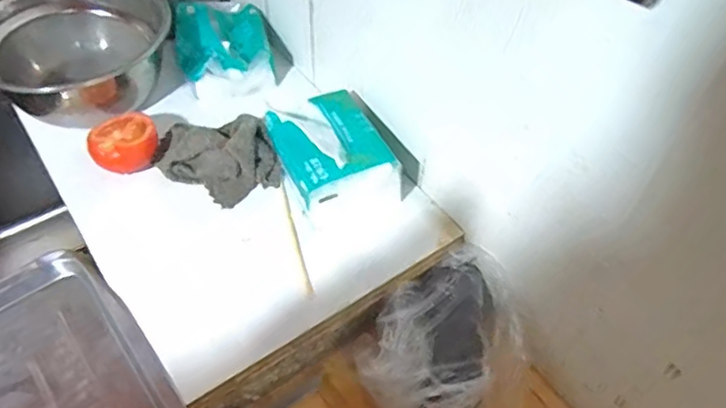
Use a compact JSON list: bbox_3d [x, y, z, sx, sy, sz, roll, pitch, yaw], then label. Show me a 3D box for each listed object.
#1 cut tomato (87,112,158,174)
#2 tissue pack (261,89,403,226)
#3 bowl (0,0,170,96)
[{"bbox_3d":[-0.246,-0.063,0.618,0.067,0.037,0.064,0,51,0],"label":"cut tomato"},{"bbox_3d":[-0.030,-0.049,0.588,0.096,0.087,0.110,-19,53,-14],"label":"tissue pack"},{"bbox_3d":[-0.317,-0.167,0.671,0.201,0.098,0.202,0,51,0],"label":"bowl"}]

